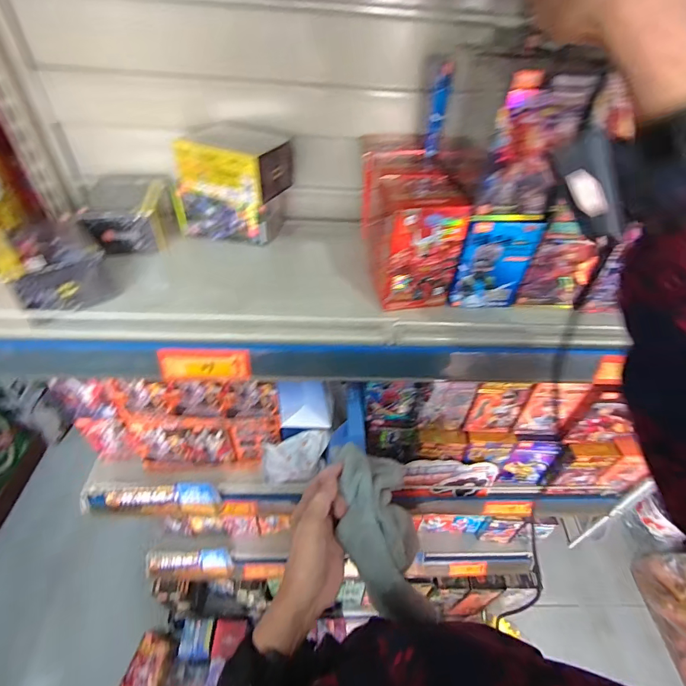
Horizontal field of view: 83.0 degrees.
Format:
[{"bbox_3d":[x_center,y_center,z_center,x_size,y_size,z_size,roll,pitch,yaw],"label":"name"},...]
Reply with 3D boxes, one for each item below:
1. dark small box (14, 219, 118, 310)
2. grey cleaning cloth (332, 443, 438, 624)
[{"bbox_3d":[-0.308,-0.097,0.425,0.077,0.057,0.133,-21,50,-24],"label":"dark small box"},{"bbox_3d":[0.041,0.198,0.415,0.085,0.099,0.157,-6,45,-11],"label":"grey cleaning cloth"}]

